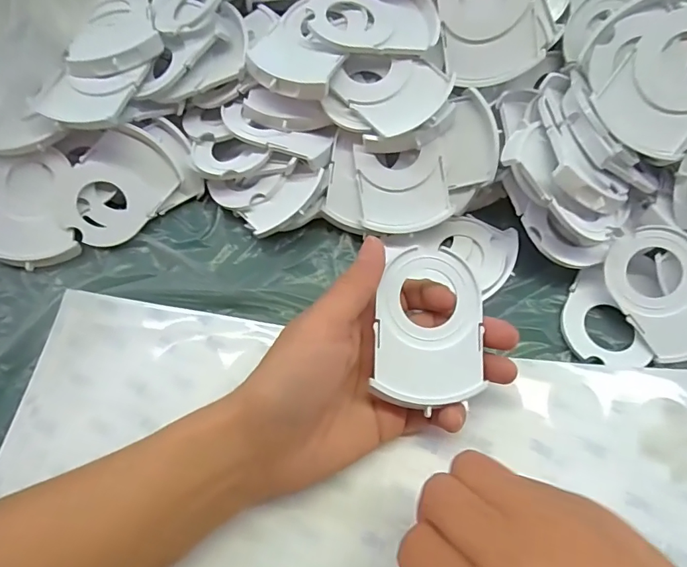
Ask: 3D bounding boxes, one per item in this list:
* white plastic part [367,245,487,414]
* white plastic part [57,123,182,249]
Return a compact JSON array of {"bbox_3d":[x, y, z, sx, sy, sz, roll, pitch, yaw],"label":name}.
[{"bbox_3d":[0.042,0.020,0.226,0.052,0.004,0.075,1,83,-8],"label":"white plastic part"},{"bbox_3d":[-0.147,-0.063,0.300,0.054,0.006,0.076,39,86,-9],"label":"white plastic part"}]

